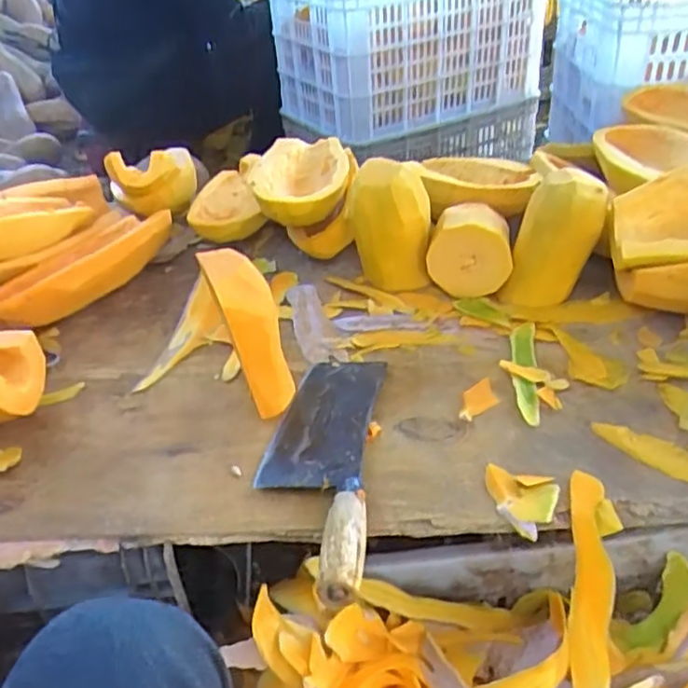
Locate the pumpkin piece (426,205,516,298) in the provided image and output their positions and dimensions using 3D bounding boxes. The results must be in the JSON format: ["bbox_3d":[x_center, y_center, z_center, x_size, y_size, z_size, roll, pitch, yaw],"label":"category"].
[{"bbox_3d":[0.135,-0.098,0.735,0.086,0.095,0.049,0,36,7],"label":"pumpkin piece"}]

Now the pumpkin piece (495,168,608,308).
[{"bbox_3d":[0.211,-0.109,0.706,0.052,0.147,0.075,3,29,-30],"label":"pumpkin piece"}]

